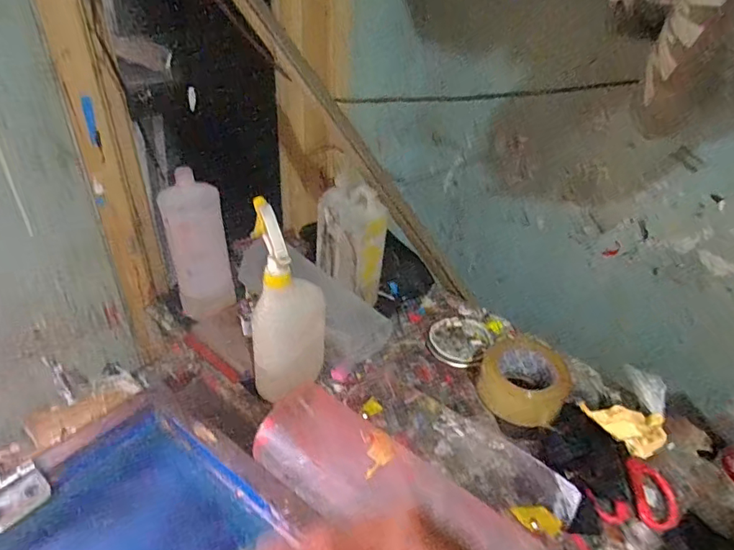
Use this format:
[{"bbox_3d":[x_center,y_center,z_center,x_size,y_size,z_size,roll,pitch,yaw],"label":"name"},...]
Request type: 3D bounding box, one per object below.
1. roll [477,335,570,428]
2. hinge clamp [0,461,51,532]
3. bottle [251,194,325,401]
[{"bbox_3d":[0.218,0.141,0.687,0.113,0.045,0.125,21,40,23],"label":"roll"},{"bbox_3d":[-0.390,0.215,0.523,0.112,0.041,0.064,26,42,28],"label":"hinge clamp"},{"bbox_3d":[-0.096,0.049,0.605,0.091,0.253,0.097,-1,36,-5],"label":"bottle"}]

